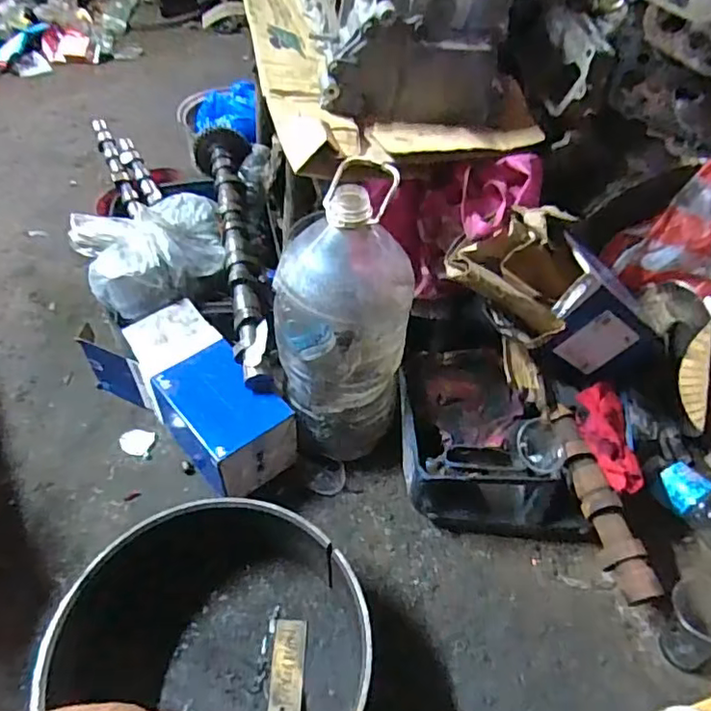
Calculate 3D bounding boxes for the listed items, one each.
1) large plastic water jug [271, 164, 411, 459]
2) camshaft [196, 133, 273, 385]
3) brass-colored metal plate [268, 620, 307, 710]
[{"bbox_3d":[-0.013,-0.029,0.737,0.151,0.352,0.140,1,50,-1],"label":"large plastic water jug"},{"bbox_3d":[-0.195,-0.198,0.970,0.093,0.075,0.610,-10,51,-10],"label":"camshaft"},{"bbox_3d":[-0.079,0.365,0.686,0.038,0.011,0.106,2,50,0],"label":"brass-colored metal plate"}]

